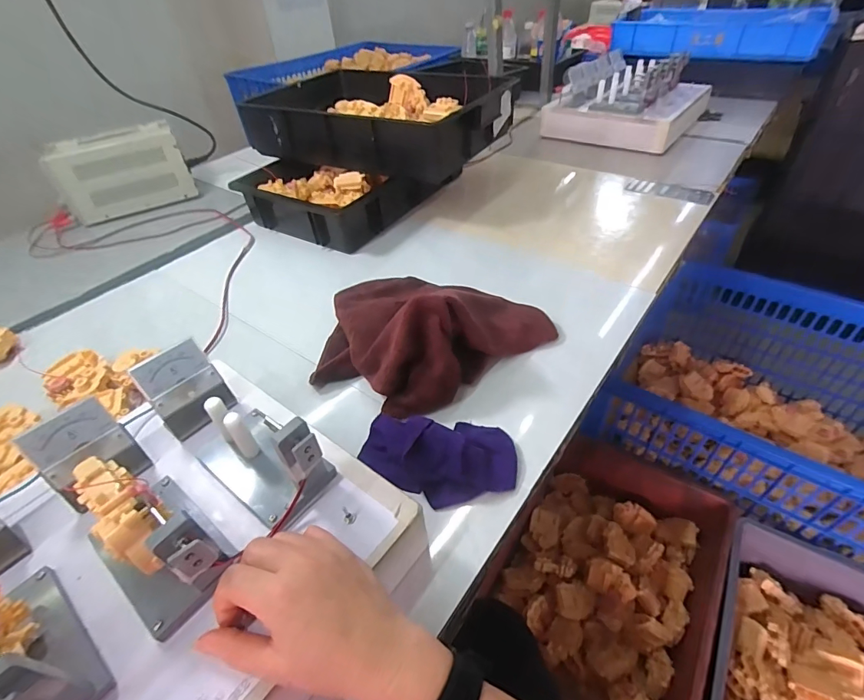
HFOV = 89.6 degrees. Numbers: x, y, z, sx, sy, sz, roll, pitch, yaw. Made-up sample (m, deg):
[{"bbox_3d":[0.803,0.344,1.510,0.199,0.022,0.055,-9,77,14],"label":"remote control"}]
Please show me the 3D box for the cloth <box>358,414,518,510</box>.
[{"bbox_3d":[0.007,0.105,0.451,0.161,0.052,0.094,-9,43,-4],"label":"cloth"}]

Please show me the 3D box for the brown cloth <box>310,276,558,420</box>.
[{"bbox_3d":[-0.019,-0.054,0.573,0.300,0.110,0.236,-29,48,-23],"label":"brown cloth"}]

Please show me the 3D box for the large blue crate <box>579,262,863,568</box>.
[{"bbox_3d":[0.910,0.165,1.106,0.796,0.356,0.638,24,50,27],"label":"large blue crate"}]

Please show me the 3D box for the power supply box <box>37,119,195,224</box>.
[{"bbox_3d":[-0.655,-0.371,0.927,0.088,0.151,0.244,31,54,32],"label":"power supply box"}]

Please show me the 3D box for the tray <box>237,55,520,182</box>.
[{"bbox_3d":[-0.087,-0.495,0.919,0.470,0.106,0.397,16,47,21],"label":"tray"}]

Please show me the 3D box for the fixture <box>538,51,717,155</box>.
[{"bbox_3d":[0.529,-0.658,1.142,0.308,0.137,0.401,29,53,31],"label":"fixture"}]

